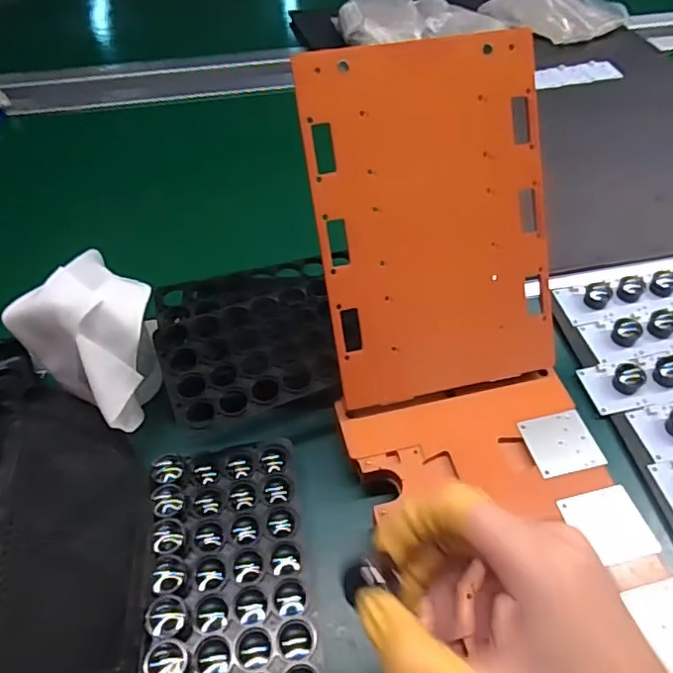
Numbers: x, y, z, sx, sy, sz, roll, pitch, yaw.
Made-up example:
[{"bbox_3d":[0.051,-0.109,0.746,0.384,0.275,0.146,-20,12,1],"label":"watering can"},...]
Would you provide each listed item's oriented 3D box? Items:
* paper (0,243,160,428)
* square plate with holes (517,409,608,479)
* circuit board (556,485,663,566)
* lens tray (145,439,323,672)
[{"bbox_3d":[-0.169,0.006,0.407,0.101,0.104,0.084,37,60,27],"label":"paper"},{"bbox_3d":[0.158,0.074,0.391,0.047,0.004,0.044,-10,51,-8],"label":"square plate with holes"},{"bbox_3d":[0.173,0.120,0.355,0.047,0.004,0.045,-13,54,-5],"label":"circuit board"},{"bbox_3d":[-0.064,0.153,0.338,0.094,0.022,0.194,-8,52,-7],"label":"lens tray"}]

